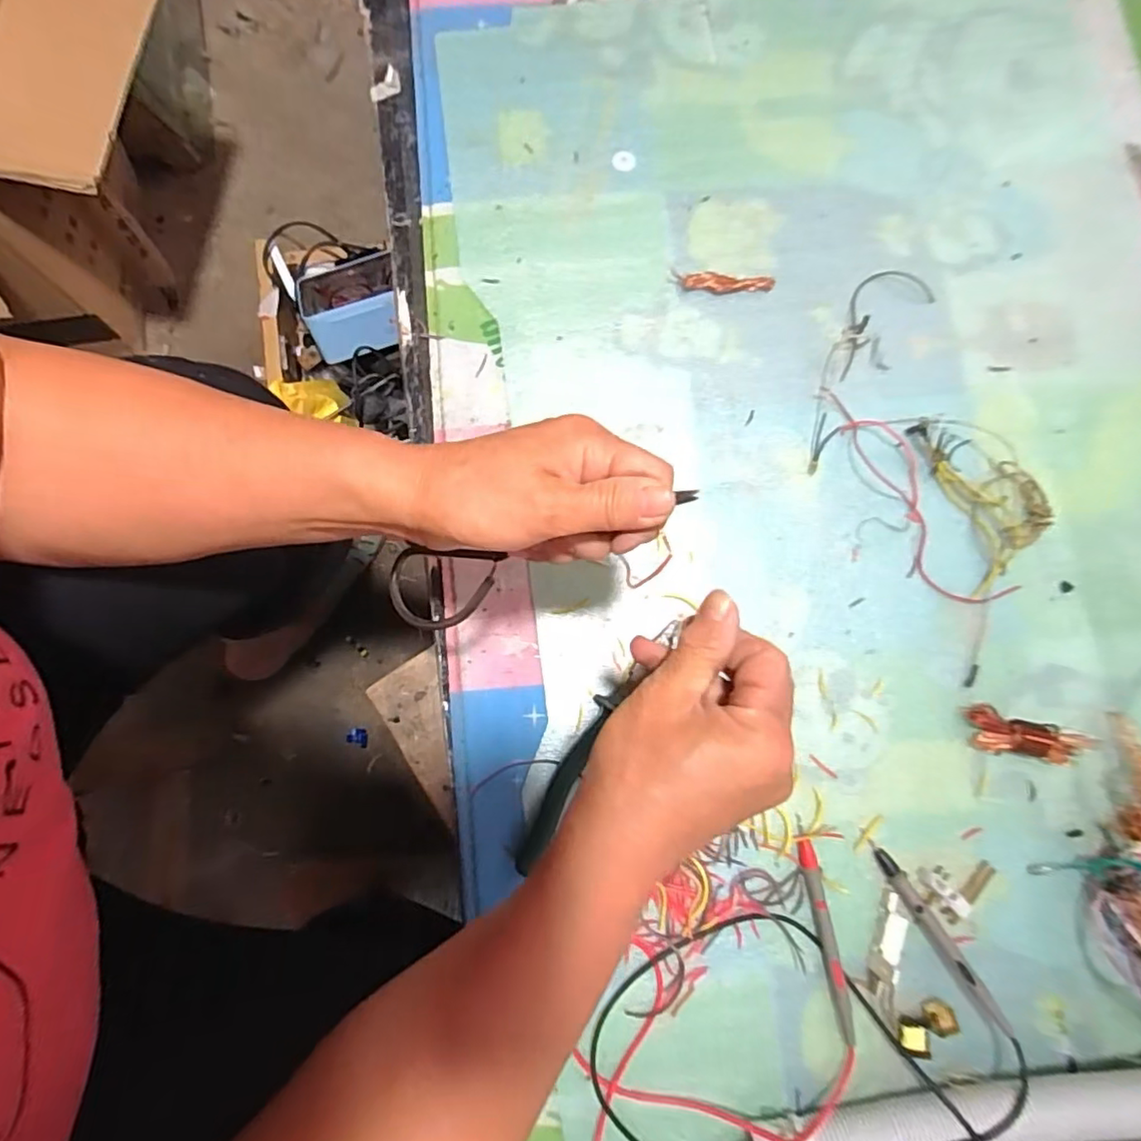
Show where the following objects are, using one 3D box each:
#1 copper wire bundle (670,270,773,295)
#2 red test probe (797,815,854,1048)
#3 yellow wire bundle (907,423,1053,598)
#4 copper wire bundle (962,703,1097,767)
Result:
[{"bbox_3d":[0.125,-0.237,0.502,0.085,0.007,0.016,8,80,0],"label":"copper wire bundle"},{"bbox_3d":[0.172,0.241,0.409,0.012,0.015,0.134,-9,80,-3],"label":"red test probe"},{"bbox_3d":[0.325,-0.055,0.469,0.080,0.013,0.137,-11,80,-3],"label":"yellow wire bundle"},{"bbox_3d":[0.328,0.120,0.435,0.080,0.022,0.030,10,80,14],"label":"copper wire bundle"}]

